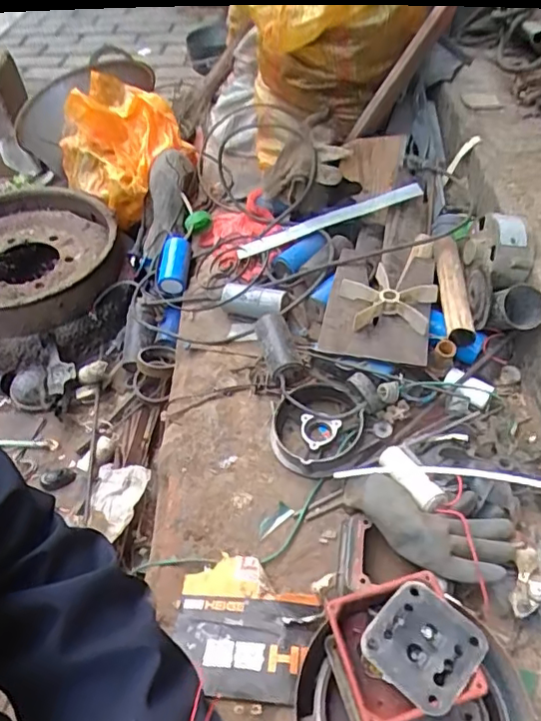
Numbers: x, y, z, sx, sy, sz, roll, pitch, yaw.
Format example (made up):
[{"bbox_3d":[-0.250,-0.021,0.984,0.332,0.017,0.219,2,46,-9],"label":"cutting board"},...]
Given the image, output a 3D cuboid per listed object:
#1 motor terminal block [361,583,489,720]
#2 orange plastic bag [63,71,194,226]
[{"bbox_3d":[0.131,0.242,0.477,0.085,0.016,0.083,-36,56,-28],"label":"motor terminal block"},{"bbox_3d":[-0.361,-0.523,1.343,0.288,0.202,0.362,-34,55,-27],"label":"orange plastic bag"}]

